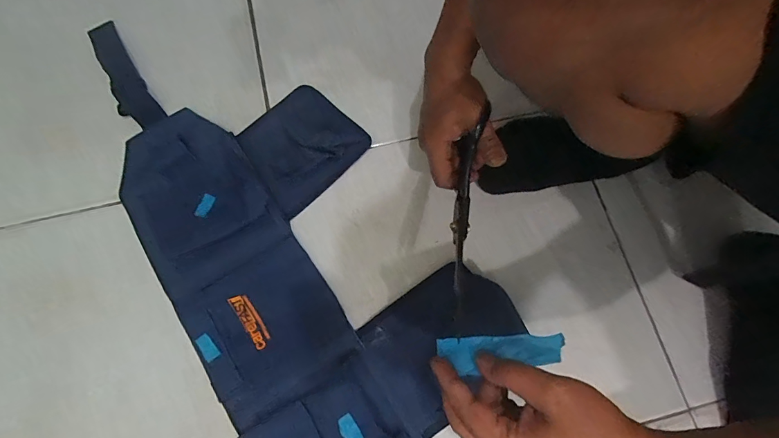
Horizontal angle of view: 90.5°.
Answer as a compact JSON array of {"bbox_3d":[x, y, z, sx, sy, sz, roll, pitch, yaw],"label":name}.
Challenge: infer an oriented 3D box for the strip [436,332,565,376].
[{"bbox_3d":[0.088,0.108,0.309,0.096,0.018,0.028,-6,74,10],"label":"strip"}]

